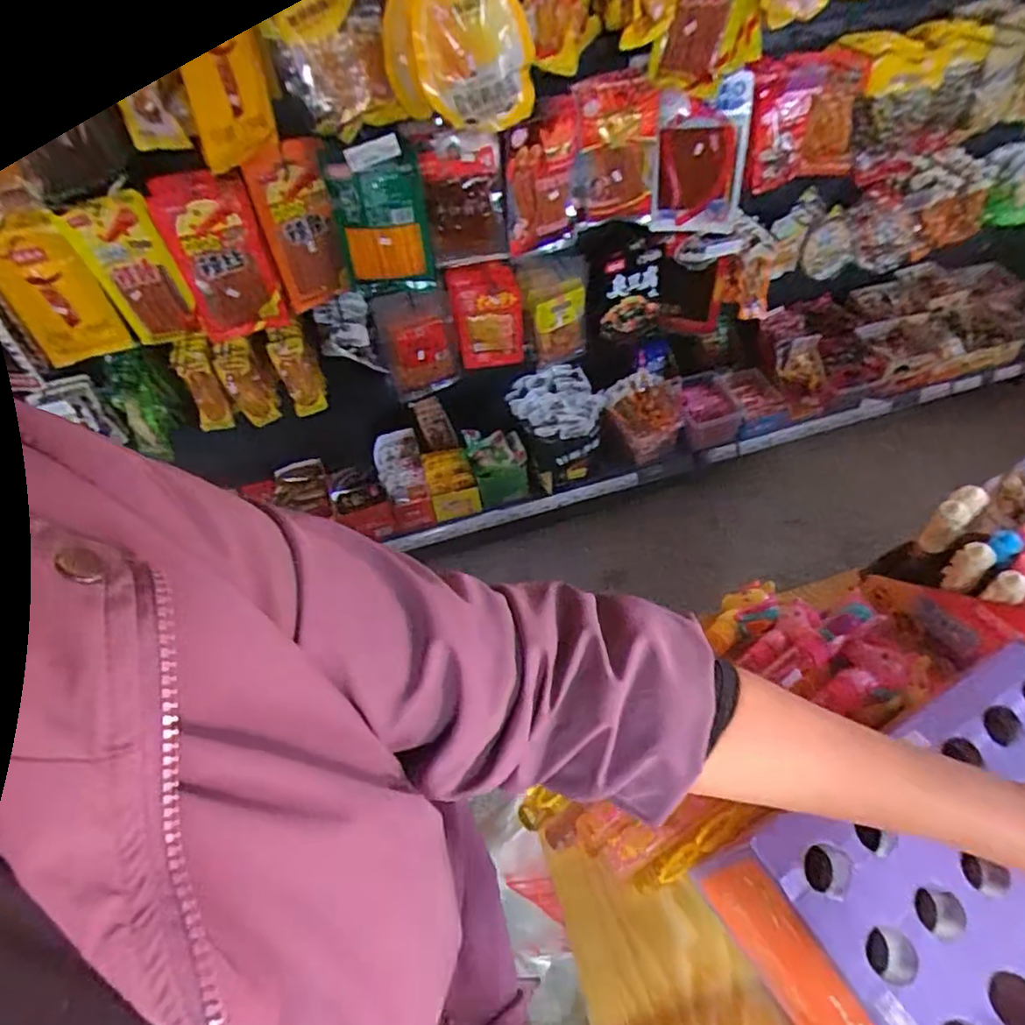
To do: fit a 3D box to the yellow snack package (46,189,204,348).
[{"bbox_3d":[-0.737,-0.462,1.256,0.174,0.283,0.024,-6,50,2],"label":"yellow snack package"}]

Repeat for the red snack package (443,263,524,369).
[{"bbox_3d":[-0.060,-0.466,1.538,0.161,0.271,0.029,-5,50,3],"label":"red snack package"}]

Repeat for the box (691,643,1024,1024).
[{"bbox_3d":[0.293,0.245,0.430,0.278,0.141,0.162,-25,52,-14],"label":"box"}]

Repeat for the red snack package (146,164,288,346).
[{"bbox_3d":[-0.568,-0.495,1.269,0.176,0.309,0.061,-25,52,-14],"label":"red snack package"}]

